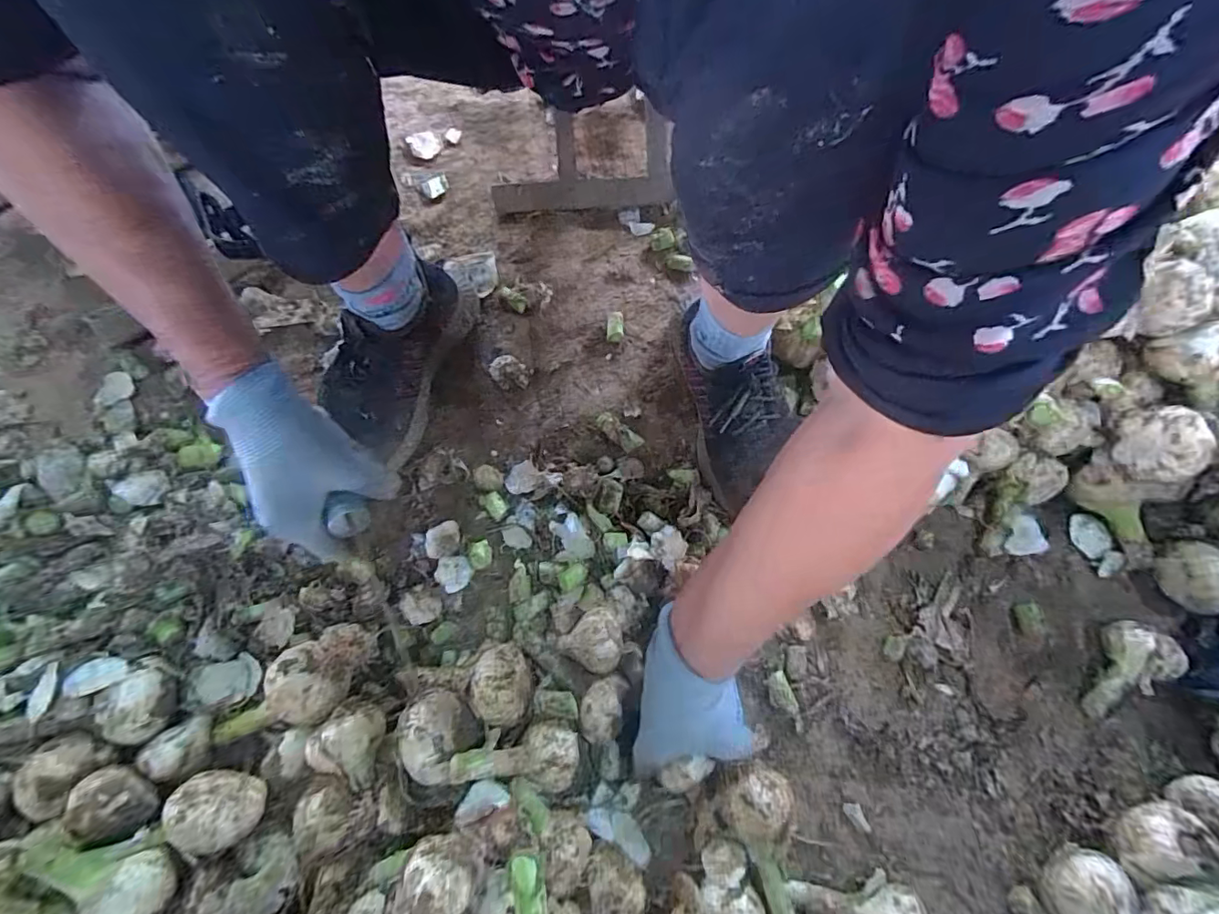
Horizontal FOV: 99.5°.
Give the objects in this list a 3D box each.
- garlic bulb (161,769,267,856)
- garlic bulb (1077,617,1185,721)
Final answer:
[{"bbox_3d":[-0.260,0.234,0.344,0.045,0.045,0.046,-8,68,-5],"label":"garlic bulb"},{"bbox_3d":[0.433,0.180,0.426,0.041,0.047,0.082,24,71,7],"label":"garlic bulb"}]

